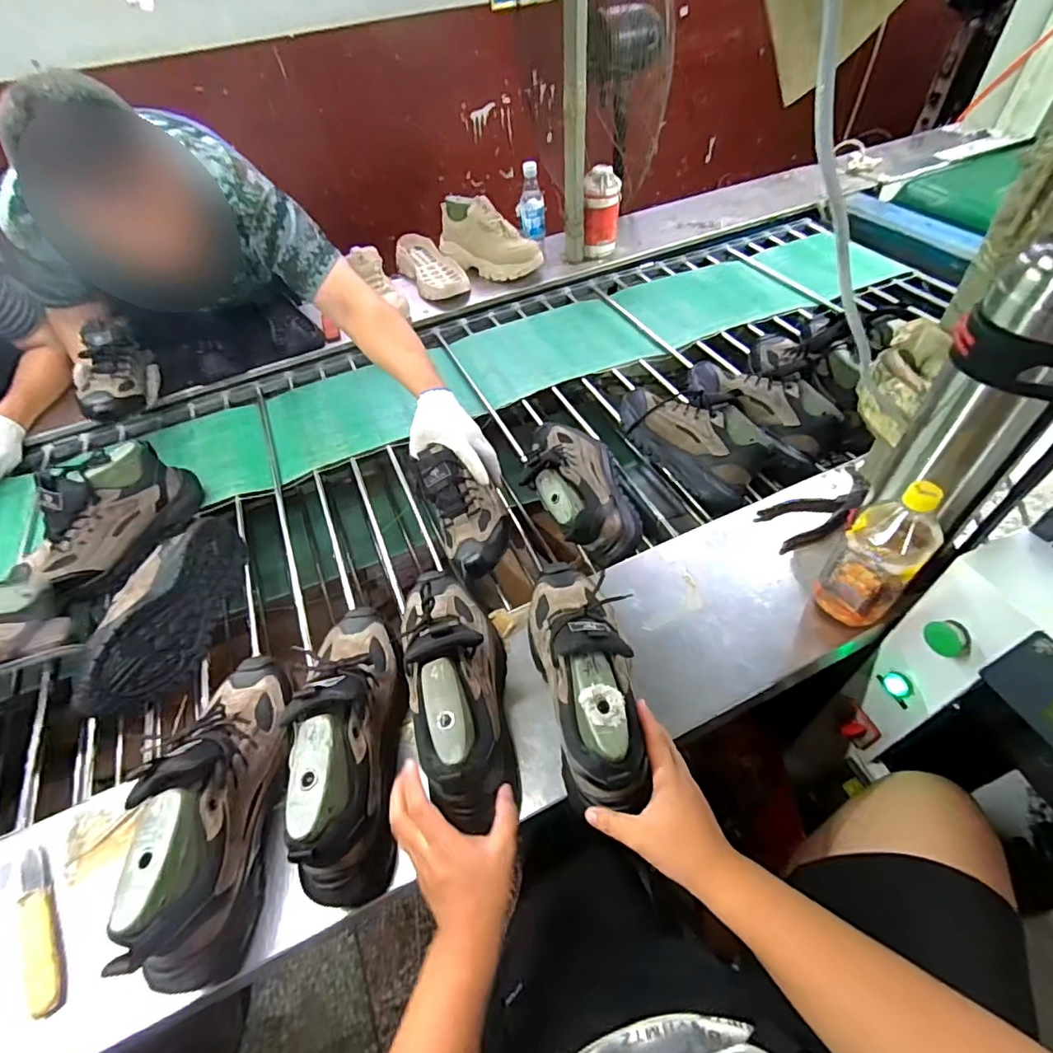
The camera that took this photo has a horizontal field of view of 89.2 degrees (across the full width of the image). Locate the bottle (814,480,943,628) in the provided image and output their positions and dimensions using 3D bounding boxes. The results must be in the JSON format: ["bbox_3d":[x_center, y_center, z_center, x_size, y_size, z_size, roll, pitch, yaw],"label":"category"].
[{"bbox_3d":[0.405,0.027,0.605,0.086,0.178,0.080,-39,58,-23],"label":"bottle"}]

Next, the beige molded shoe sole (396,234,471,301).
[{"bbox_3d":[-0.253,-0.681,1.420,0.136,0.065,0.312,-22,53,-12],"label":"beige molded shoe sole"}]

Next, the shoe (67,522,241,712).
[{"bbox_3d":[-0.516,0.115,0.752,0.116,0.104,0.293,1,52,7],"label":"shoe"}]

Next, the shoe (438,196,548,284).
[{"bbox_3d":[-0.108,-0.743,1.385,0.285,0.159,0.100,32,61,27],"label":"shoe"}]

